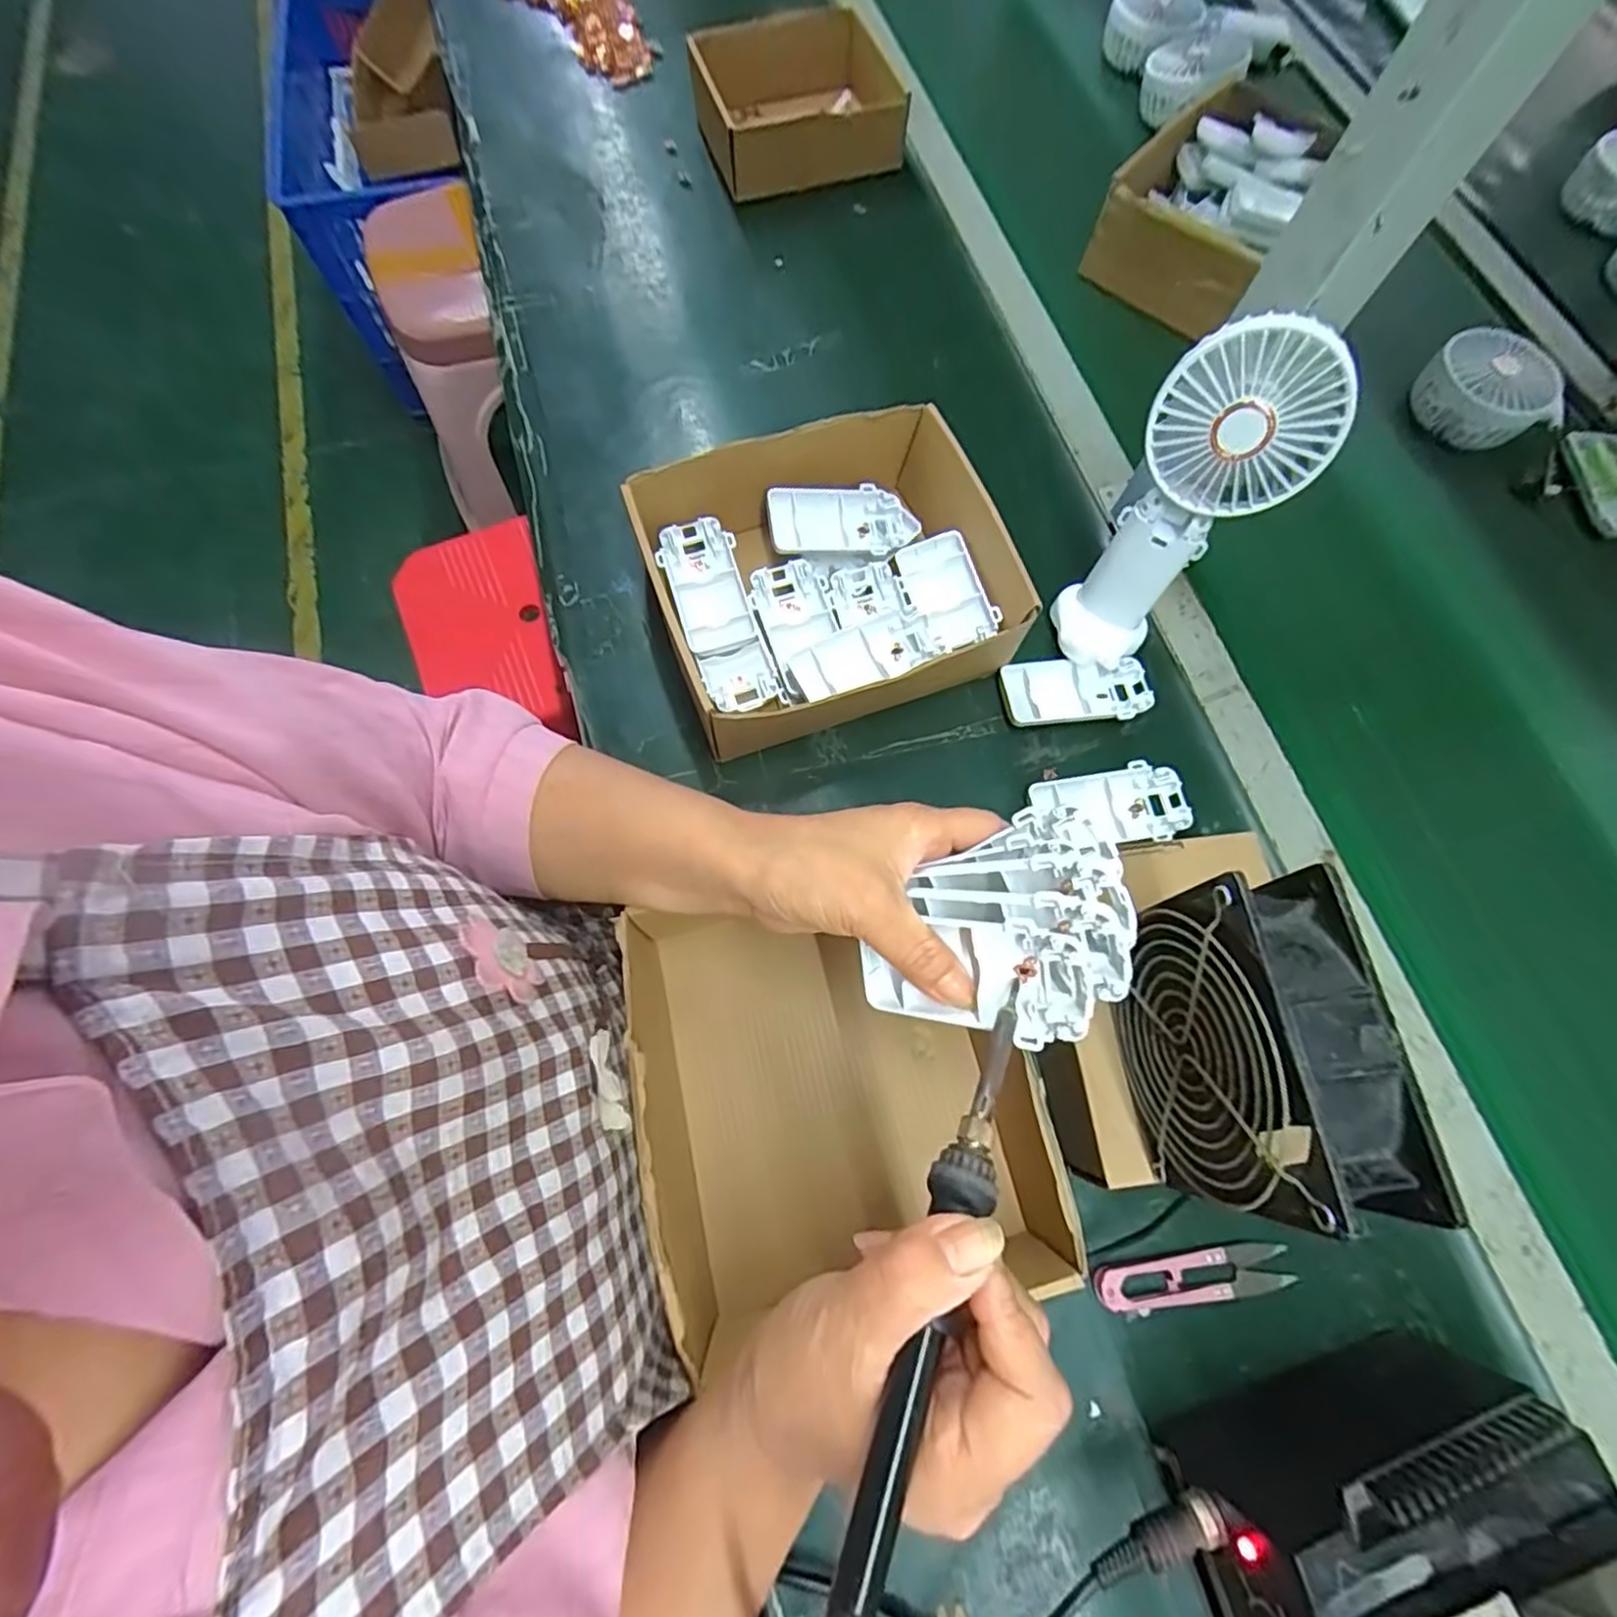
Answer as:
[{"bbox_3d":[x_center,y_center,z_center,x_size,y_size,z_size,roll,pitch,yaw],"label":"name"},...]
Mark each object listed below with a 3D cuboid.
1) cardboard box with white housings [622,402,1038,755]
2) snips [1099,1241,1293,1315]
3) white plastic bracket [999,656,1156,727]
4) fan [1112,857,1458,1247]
[{"bbox_3d":[0.026,-0.152,0.447,0.238,0.068,0.188,-19,73,-8],"label":"cardboard box with white housings"},{"bbox_3d":[0.197,0.241,0.348,0.103,0.012,0.023,-5,72,-3],"label":"snips"},{"bbox_3d":[0.176,-0.077,0.449,0.096,0.016,0.044,-4,72,-3],"label":"white plastic bracket"},{"bbox_3d":[0.175,0.095,0.280,0.046,0.111,0.119,-4,72,-3],"label":"fan"}]

